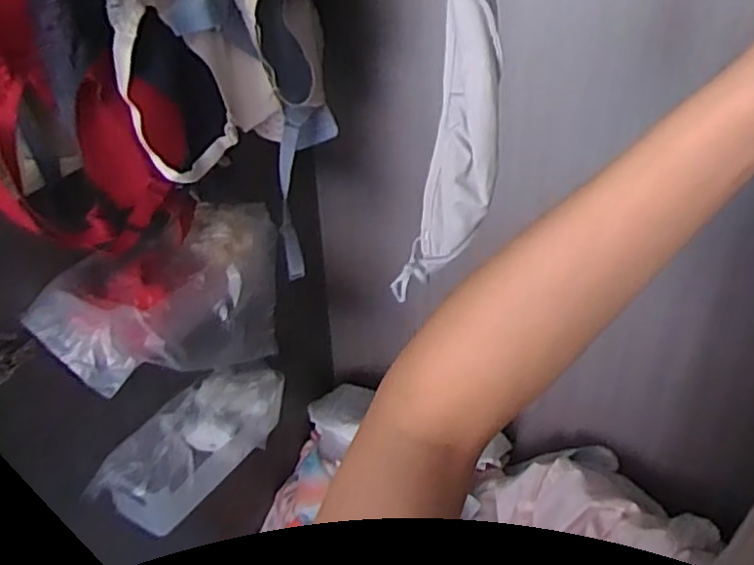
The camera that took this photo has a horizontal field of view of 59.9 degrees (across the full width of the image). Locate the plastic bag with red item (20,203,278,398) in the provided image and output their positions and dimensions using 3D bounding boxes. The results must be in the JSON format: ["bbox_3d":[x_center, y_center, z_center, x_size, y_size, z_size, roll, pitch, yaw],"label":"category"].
[{"bbox_3d":[-0.219,0.028,0.727,0.115,0.155,0.280,24,41,35],"label":"plastic bag with red item"}]

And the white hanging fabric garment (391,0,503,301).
[{"bbox_3d":[0.051,-0.104,0.437,0.040,0.295,0.075,-30,48,-34],"label":"white hanging fabric garment"}]

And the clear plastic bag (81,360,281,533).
[{"bbox_3d":[-0.236,0.206,0.869,0.096,0.096,0.280,18,38,28],"label":"clear plastic bag"}]

